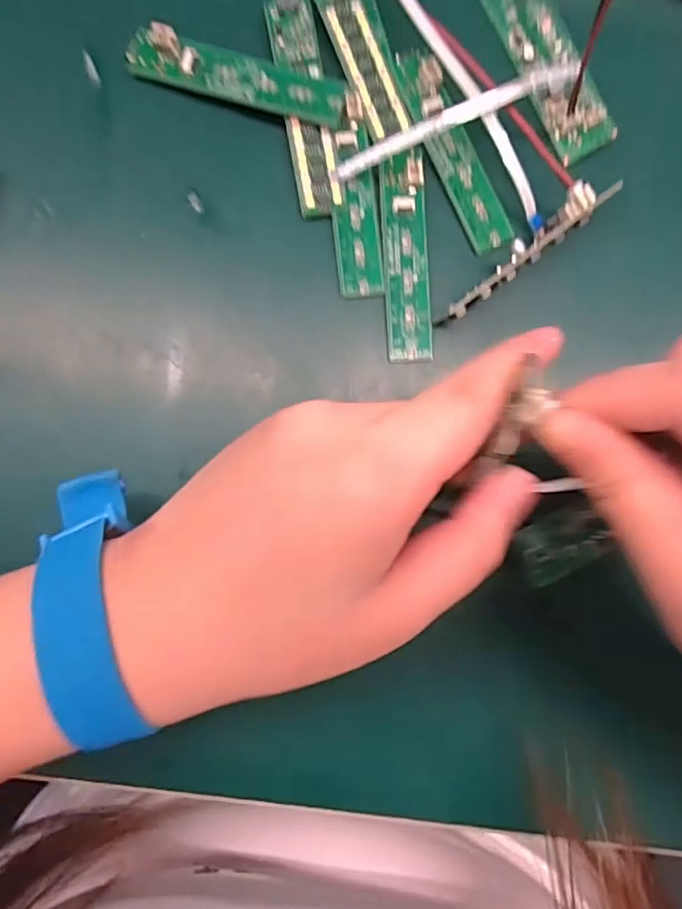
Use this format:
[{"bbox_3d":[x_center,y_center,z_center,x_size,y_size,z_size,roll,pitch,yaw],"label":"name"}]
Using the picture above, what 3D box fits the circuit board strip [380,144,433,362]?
[{"bbox_3d":[0.026,-0.078,0.225,0.018,0.008,0.081,-2,85,-5],"label":"circuit board strip"}]

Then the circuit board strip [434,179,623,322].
[{"bbox_3d":[0.072,-0.078,0.224,0.080,0.017,0.012,-41,89,-7],"label":"circuit board strip"}]

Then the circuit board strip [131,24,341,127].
[{"bbox_3d":[-0.039,-0.144,0.220,0.083,0.006,0.019,14,84,-3],"label":"circuit board strip"}]

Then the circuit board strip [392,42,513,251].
[{"bbox_3d":[0.044,-0.121,0.229,0.019,0.007,0.083,-26,88,-6],"label":"circuit board strip"}]

